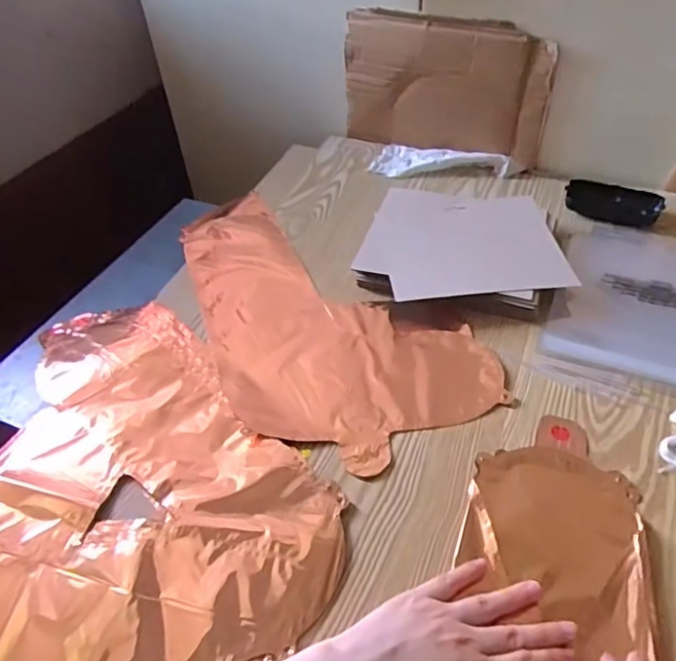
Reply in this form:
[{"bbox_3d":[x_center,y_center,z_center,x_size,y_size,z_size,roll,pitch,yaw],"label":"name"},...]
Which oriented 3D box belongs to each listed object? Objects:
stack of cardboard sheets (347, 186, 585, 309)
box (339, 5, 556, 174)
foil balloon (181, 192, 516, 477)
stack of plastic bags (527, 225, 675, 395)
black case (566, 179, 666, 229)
[{"bbox_3d":[0.135,-0.092,0.649,0.214,0.030,0.186,1,43,6],"label":"stack of cardboard sheets"},{"bbox_3d":[0.137,-0.321,0.777,0.274,0.171,0.021,17,47,21],"label":"box"},{"bbox_3d":[-0.040,-0.028,0.633,0.221,0.009,0.427,-24,46,-20],"label":"foil balloon"},{"bbox_3d":[0.328,-0.024,0.595,0.200,0.012,0.255,16,47,21],"label":"stack of plastic bags"},{"bbox_3d":[0.335,-0.156,0.712,0.107,0.030,0.037,14,46,19],"label":"black case"}]

